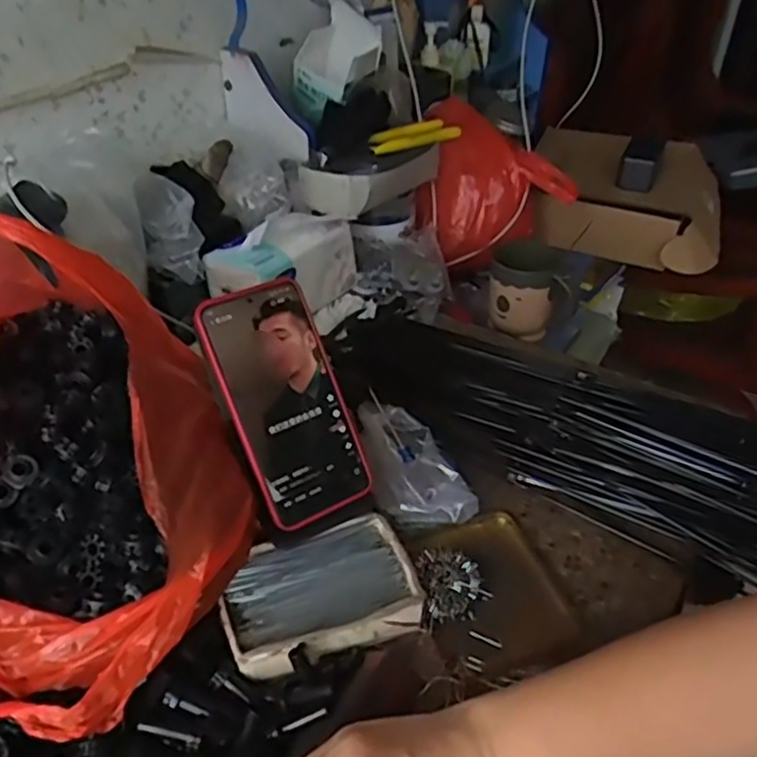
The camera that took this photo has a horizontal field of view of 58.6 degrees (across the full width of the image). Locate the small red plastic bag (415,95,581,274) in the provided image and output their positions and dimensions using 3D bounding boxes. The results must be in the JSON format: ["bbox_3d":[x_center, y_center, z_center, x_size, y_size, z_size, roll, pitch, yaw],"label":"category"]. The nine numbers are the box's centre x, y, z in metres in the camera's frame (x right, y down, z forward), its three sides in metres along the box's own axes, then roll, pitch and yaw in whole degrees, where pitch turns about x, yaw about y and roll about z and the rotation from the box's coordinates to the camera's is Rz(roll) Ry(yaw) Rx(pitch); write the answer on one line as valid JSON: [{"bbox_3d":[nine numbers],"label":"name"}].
[{"bbox_3d":[0.146,-0.259,0.919,0.208,0.184,0.132,-8,37,-6],"label":"small red plastic bag"}]

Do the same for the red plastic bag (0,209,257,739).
[{"bbox_3d":[-0.194,0.026,0.405,0.252,0.186,0.215,25,45,32],"label":"red plastic bag"}]

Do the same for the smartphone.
[{"bbox_3d":[-0.064,0.015,0.464,0.076,0.163,0.009,-22,4,-23],"label":"smartphone"}]

